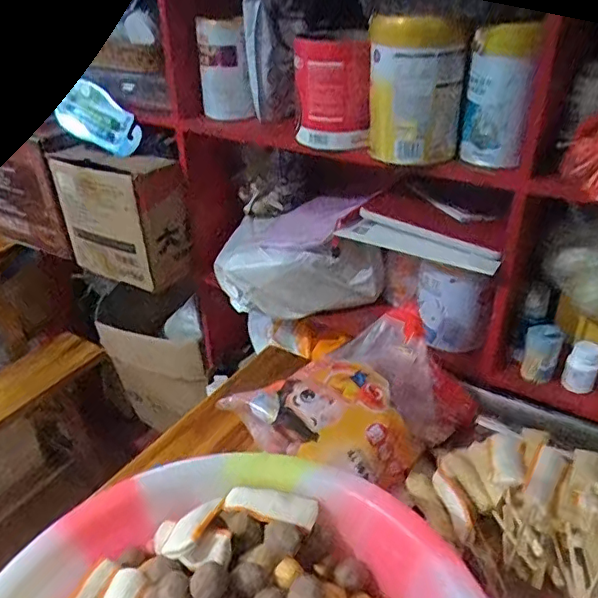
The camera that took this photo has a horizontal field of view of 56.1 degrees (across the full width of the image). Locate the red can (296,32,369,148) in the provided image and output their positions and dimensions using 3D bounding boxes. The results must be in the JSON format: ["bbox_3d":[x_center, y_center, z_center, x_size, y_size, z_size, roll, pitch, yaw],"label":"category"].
[{"bbox_3d":[0.046,-0.293,0.794,0.090,0.150,0.103,-5,33,-6],"label":"red can"}]

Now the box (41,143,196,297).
[{"bbox_3d":[-0.345,-0.164,1.098,0.249,0.234,0.112,17,37,27],"label":"box"}]

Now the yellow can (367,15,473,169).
[{"bbox_3d":[0.149,-0.270,0.721,0.121,0.172,0.100,5,33,11],"label":"yellow can"}]

